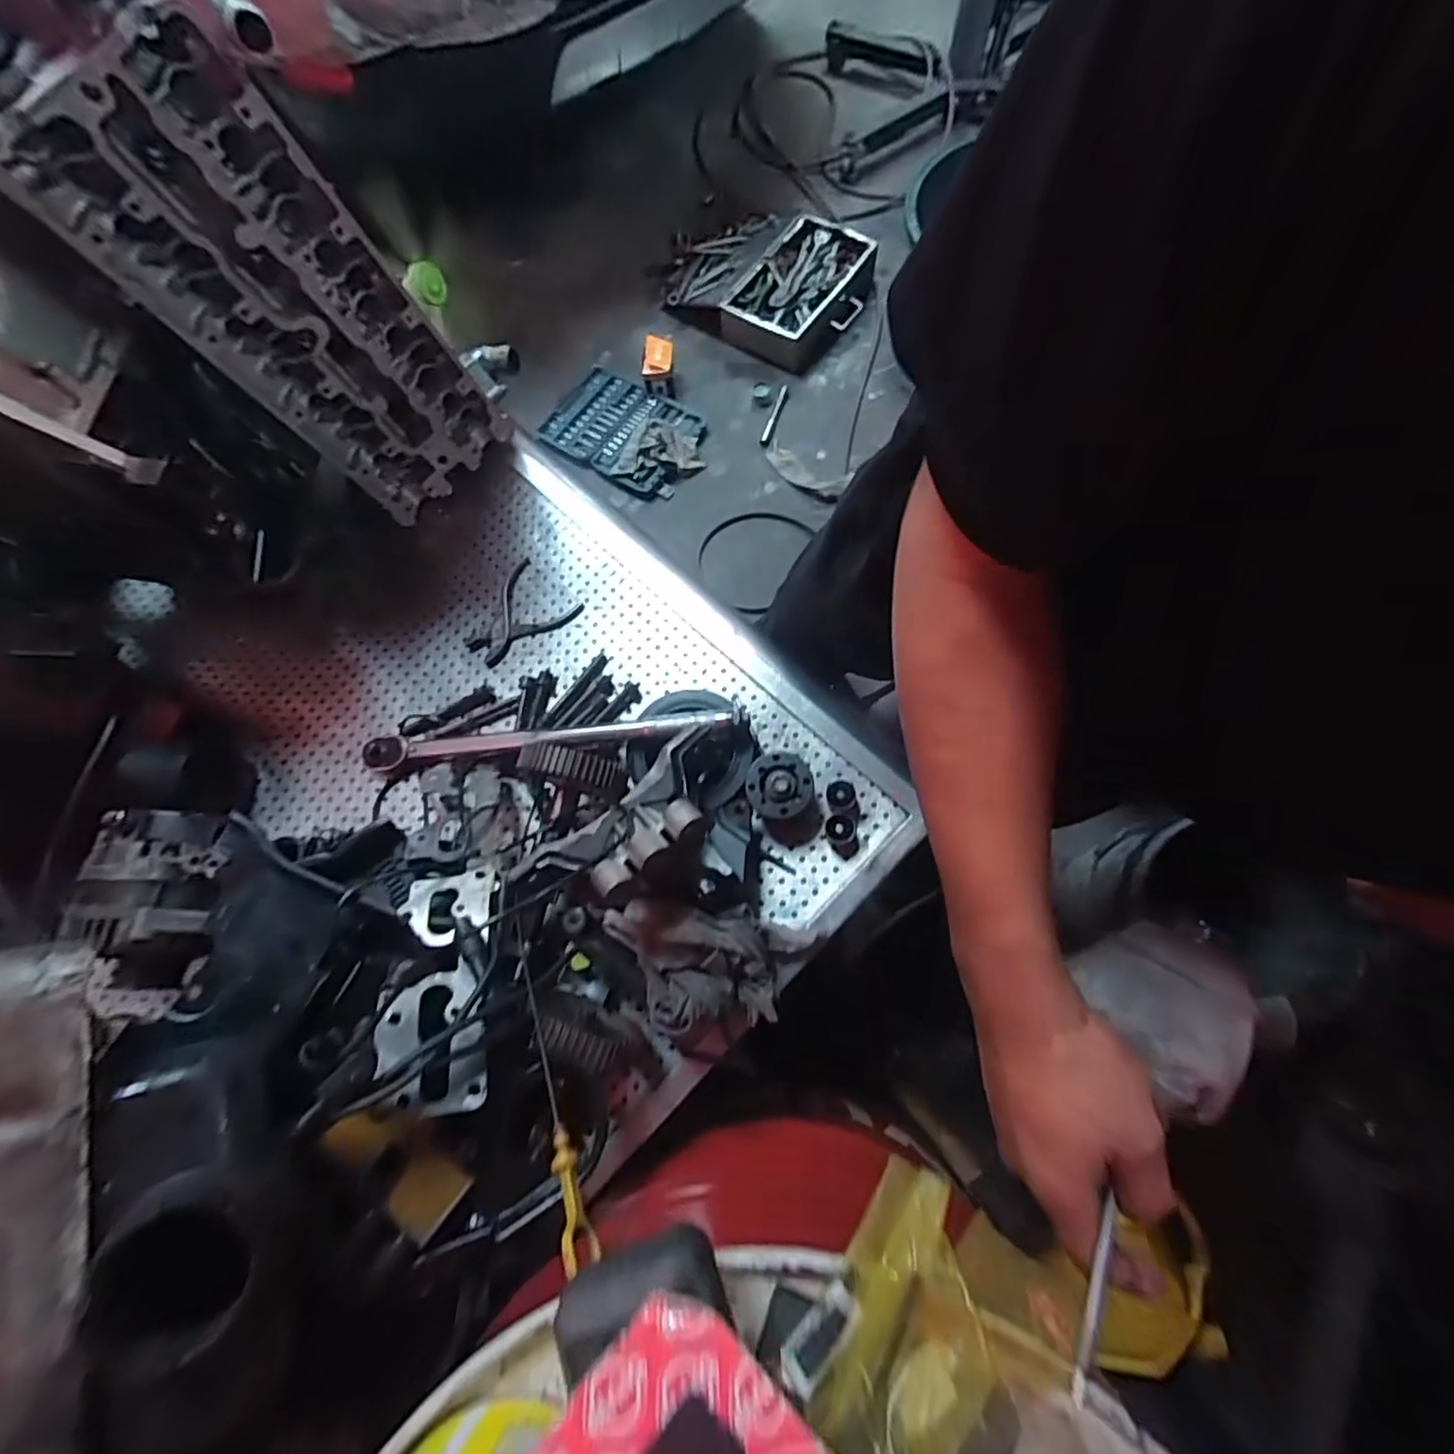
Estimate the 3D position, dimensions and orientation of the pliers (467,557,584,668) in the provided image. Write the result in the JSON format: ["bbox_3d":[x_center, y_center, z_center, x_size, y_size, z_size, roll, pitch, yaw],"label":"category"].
[{"bbox_3d":[-0.271,-0.138,0.810,0.112,0.014,0.135,41,79,12],"label":"pliers"}]

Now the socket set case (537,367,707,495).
[{"bbox_3d":[-0.295,-0.812,1.722,0.434,0.053,0.278,33,77,11],"label":"socket set case"}]

